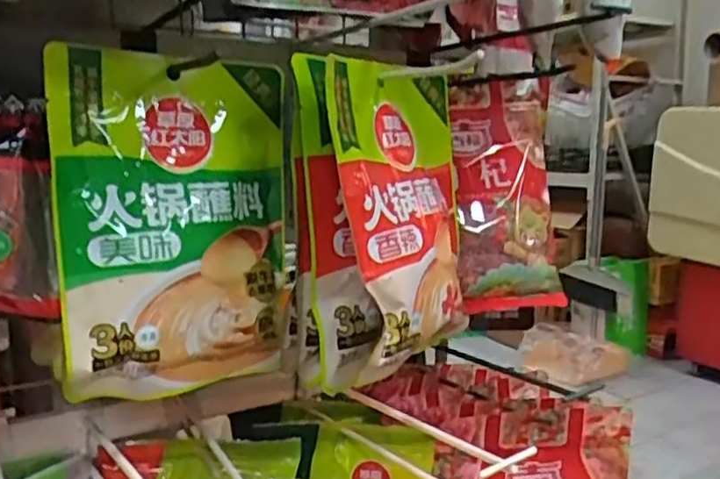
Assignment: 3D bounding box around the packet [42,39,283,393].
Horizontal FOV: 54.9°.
[{"bbox_3d":[-0.117,-0.010,0.458,0.038,0.212,0.157,7,11,43],"label":"packet"}]

